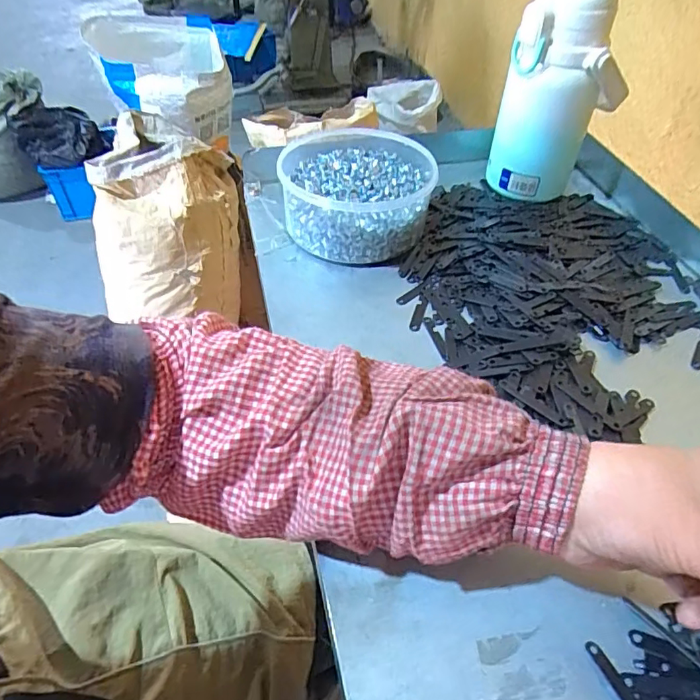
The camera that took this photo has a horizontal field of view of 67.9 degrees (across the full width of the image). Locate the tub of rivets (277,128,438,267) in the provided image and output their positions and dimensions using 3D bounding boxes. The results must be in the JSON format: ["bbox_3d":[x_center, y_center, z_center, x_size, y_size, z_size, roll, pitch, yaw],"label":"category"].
[{"bbox_3d":[0.008,-0.157,0.519,0.141,0.064,0.153,0,47,0],"label":"tub of rivets"}]

